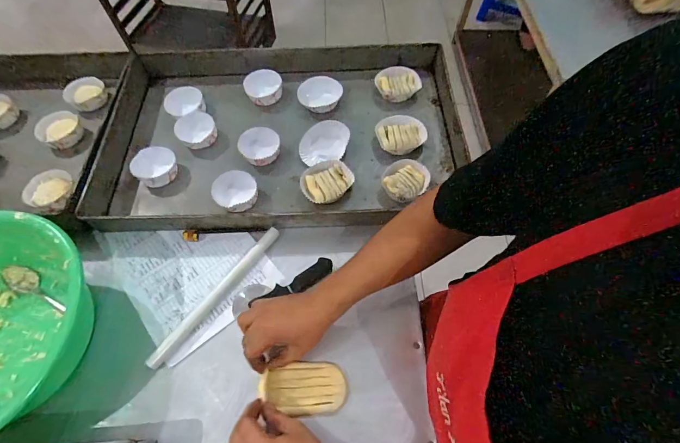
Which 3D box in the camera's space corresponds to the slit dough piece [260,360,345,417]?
[{"bbox_3d":[-0.052,0.232,0.483,0.117,0.006,0.065,2,62,-1],"label":"slit dough piece"}]

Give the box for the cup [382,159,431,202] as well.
[{"bbox_3d":[0.118,-0.076,0.635,0.083,0.032,0.076,0,62,0],"label":"cup"}]

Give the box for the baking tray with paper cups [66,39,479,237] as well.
[{"bbox_3d":[-0.103,-0.182,0.691,0.697,0.067,0.427,-2,62,0],"label":"baking tray with paper cups"}]

